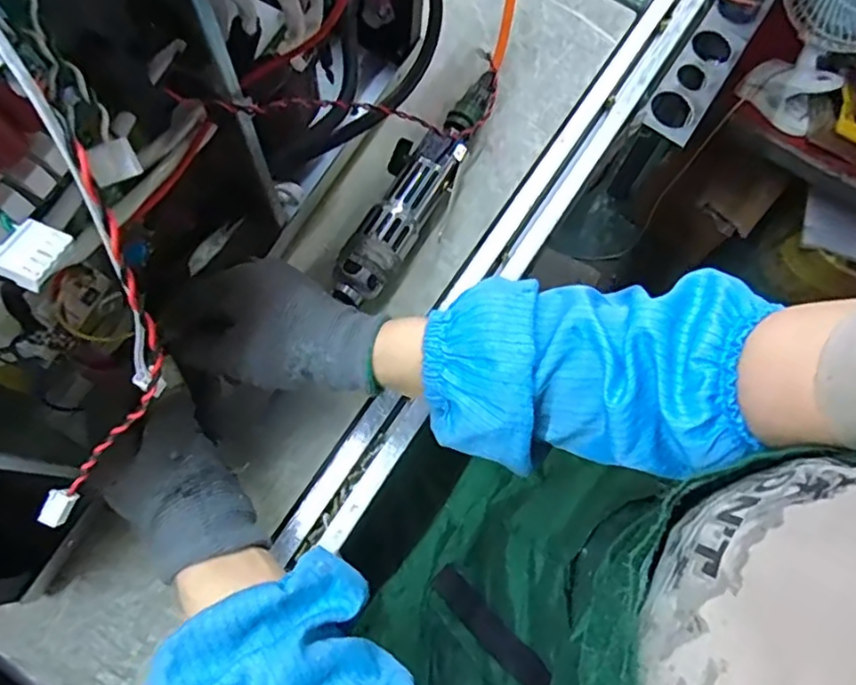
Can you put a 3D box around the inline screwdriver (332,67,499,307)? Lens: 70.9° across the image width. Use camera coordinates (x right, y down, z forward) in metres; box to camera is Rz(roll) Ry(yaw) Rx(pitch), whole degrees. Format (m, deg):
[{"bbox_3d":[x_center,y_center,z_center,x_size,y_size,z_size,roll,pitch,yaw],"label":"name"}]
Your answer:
[{"bbox_3d":[-0.010,-0.127,0.473,0.051,0.043,0.219,29,72,6],"label":"inline screwdriver"}]

